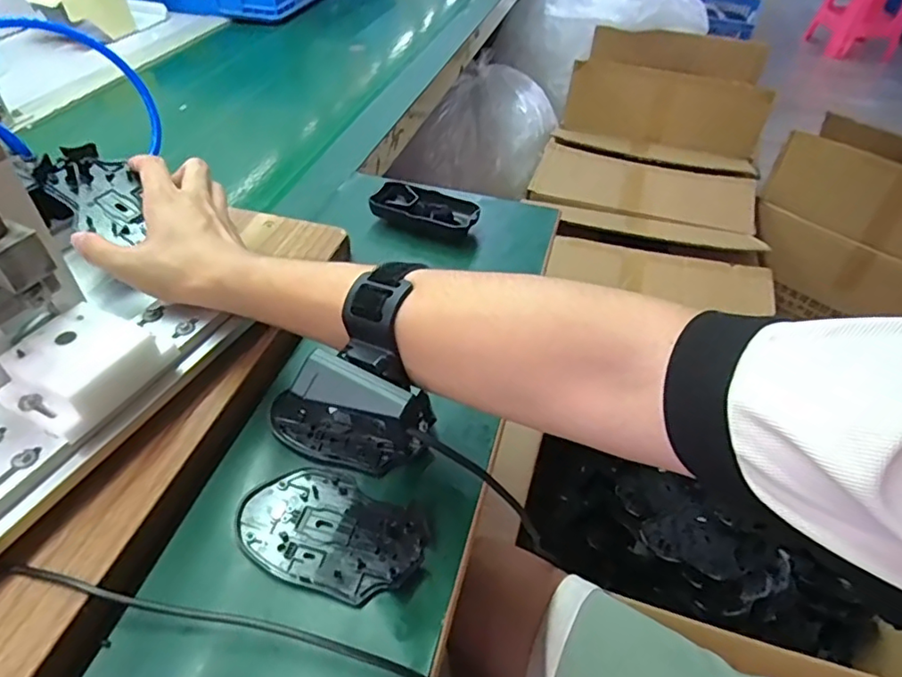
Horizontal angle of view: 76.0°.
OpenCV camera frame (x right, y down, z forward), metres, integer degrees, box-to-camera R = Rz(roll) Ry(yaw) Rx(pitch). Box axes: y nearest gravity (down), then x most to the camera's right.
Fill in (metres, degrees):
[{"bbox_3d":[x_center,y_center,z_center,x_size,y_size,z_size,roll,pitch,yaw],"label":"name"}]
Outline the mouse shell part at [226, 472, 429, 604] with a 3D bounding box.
[{"bbox_3d":[-0.076,0.121,0.361,0.112,0.009,0.072,22,48,19],"label":"mouse shell part"}]

